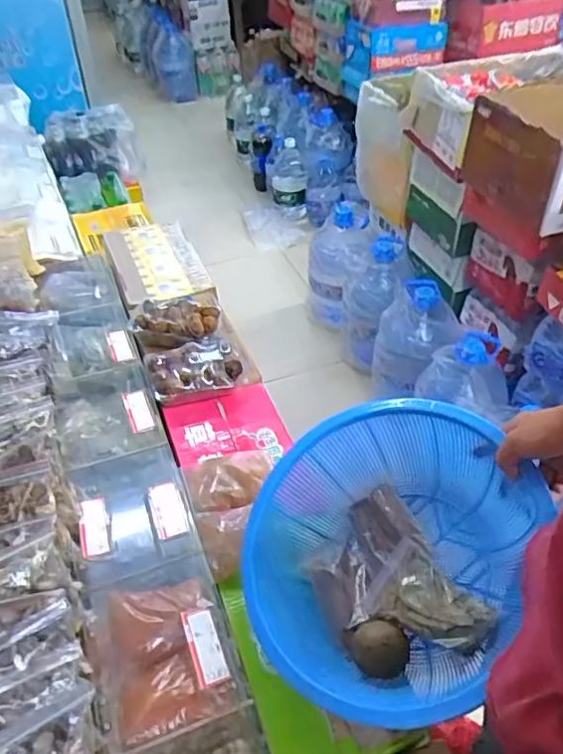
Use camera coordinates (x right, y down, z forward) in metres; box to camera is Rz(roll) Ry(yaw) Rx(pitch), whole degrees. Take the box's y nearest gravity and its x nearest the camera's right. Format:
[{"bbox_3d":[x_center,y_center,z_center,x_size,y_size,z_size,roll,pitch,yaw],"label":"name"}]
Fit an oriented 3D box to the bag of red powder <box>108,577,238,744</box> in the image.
[{"bbox_3d":[-0.134,0.322,0.696,0.120,0.027,0.174,-12,43,-13],"label":"bag of red powder"}]

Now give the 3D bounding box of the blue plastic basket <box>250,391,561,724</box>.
[{"bbox_3d":[0.123,0.205,0.700,0.310,0.140,0.351,16,63,36],"label":"blue plastic basket"}]

